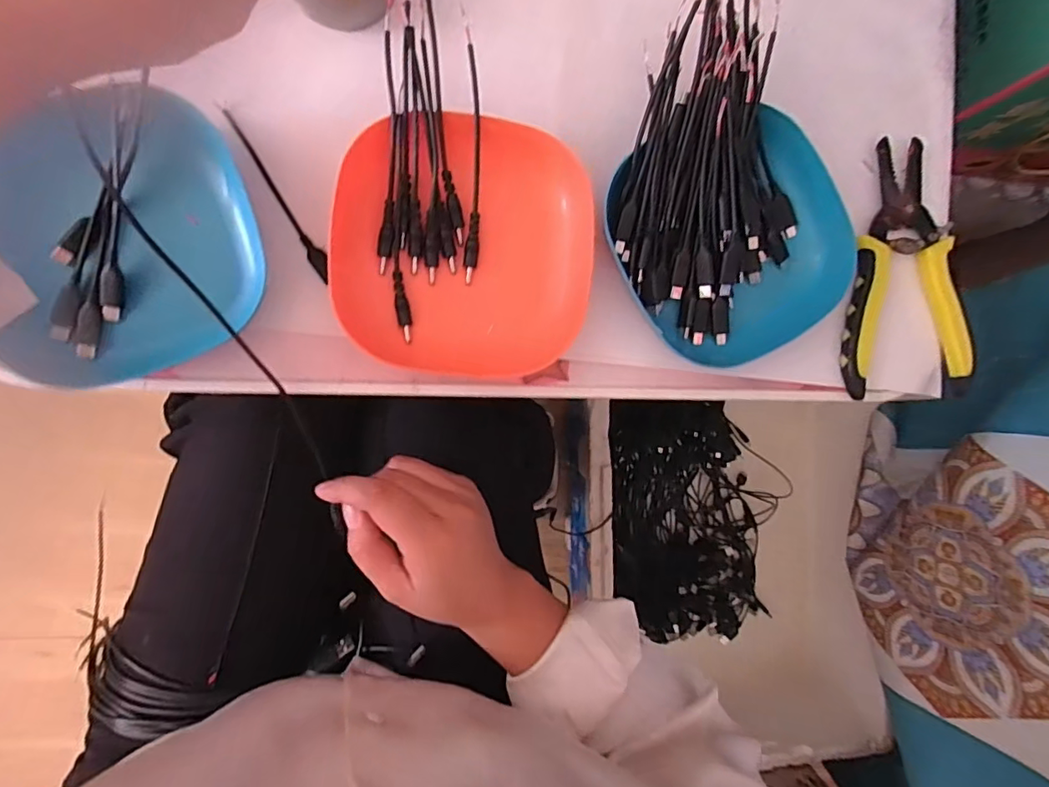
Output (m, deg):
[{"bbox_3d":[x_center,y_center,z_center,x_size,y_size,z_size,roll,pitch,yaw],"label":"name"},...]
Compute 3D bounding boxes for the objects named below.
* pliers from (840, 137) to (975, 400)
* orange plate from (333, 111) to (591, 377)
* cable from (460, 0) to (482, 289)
[{"bbox_3d":[0.244,-0.084,0.356,0.082,0.022,0.160,-4,92,-9],"label":"pliers"},{"bbox_3d":[-0.033,-0.082,0.309,0.133,0.031,0.138,0,91,-9],"label":"orange plate"},{"bbox_3d":[-0.029,-0.131,0.304,0.010,0.014,0.135,-1,113,-9],"label":"cable"}]

